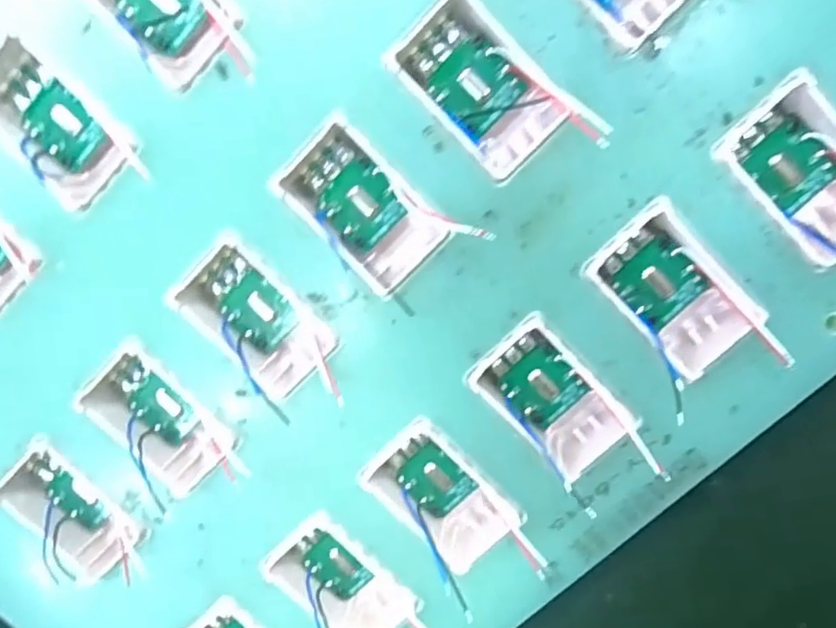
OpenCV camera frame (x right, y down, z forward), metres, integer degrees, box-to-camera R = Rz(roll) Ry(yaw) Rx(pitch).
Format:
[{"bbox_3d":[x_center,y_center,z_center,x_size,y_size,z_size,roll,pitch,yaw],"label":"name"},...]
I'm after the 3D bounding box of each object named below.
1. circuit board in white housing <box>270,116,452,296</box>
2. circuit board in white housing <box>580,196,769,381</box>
[{"bbox_3d":[-0.011,-0.021,0.123,0.032,0.011,0.018,45,101,-6],"label":"circuit board in white housing"},{"bbox_3d":[0.052,-0.004,0.124,0.035,0.012,0.019,44,101,-6],"label":"circuit board in white housing"}]

